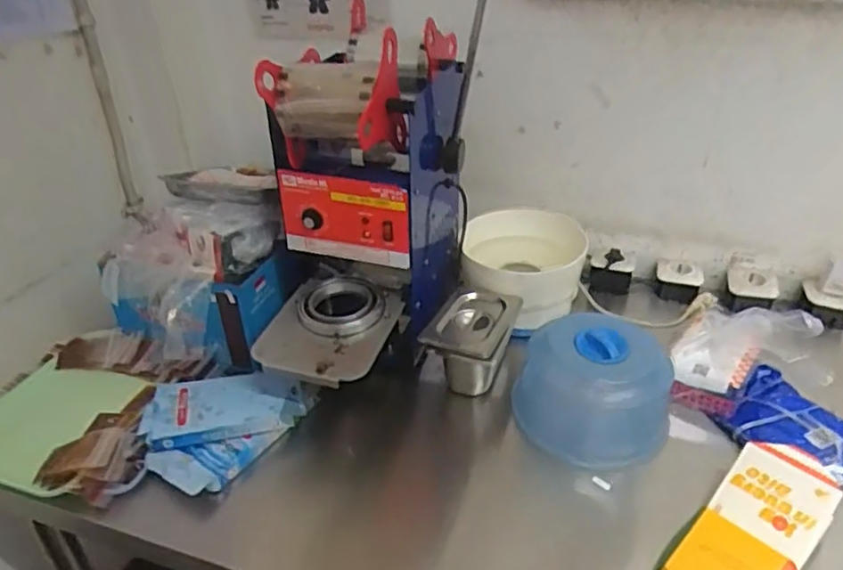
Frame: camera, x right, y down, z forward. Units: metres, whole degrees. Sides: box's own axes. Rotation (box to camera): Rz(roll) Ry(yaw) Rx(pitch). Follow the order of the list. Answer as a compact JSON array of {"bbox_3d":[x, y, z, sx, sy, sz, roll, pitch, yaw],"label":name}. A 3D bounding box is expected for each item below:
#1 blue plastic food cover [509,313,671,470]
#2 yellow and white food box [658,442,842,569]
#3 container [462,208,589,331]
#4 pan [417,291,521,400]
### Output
[{"bbox_3d":[0.248,0.144,0.893,0.206,0.128,0.195,11,35,18],"label":"blue plastic food cover"},{"bbox_3d":[0.381,0.287,0.718,0.250,0.081,0.118,-29,42,-35],"label":"yellow and white food box"},{"bbox_3d":[0.176,-0.030,1.124,0.215,0.112,0.219,3,34,7],"label":"container"},{"bbox_3d":[0.080,0.096,0.998,0.126,0.108,0.181,10,35,17],"label":"pan"}]

